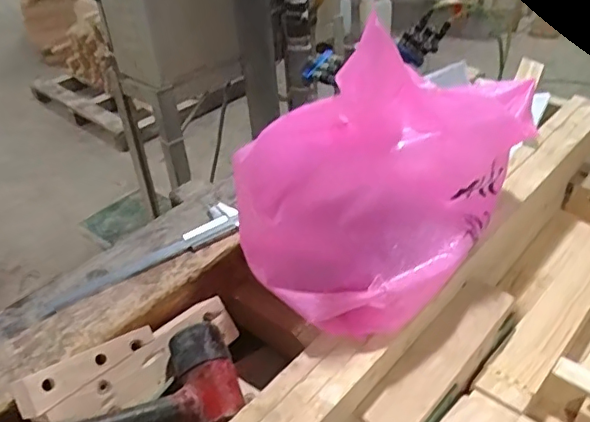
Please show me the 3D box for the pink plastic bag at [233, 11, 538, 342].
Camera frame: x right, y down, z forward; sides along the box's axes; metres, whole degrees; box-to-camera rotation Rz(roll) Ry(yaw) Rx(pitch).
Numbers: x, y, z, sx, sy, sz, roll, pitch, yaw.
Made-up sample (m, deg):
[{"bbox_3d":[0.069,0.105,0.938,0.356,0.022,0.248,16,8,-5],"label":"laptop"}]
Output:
[{"bbox_3d":[0.087,-0.055,0.548,0.191,0.200,0.317,24,45,33],"label":"pink plastic bag"}]

